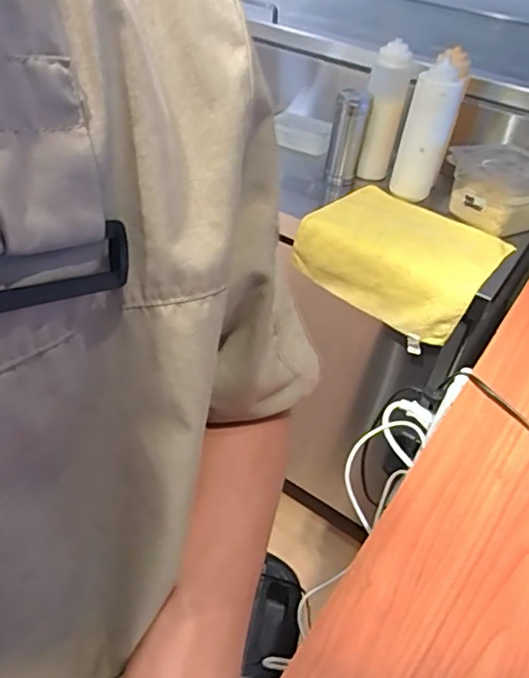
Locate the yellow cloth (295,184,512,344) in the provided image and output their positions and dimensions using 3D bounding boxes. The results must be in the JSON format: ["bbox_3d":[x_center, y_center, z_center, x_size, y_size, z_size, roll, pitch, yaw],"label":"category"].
[{"bbox_3d":[0.215,-0.128,0.898,0.292,0.111,0.206,32,45,26],"label":"yellow cloth"}]

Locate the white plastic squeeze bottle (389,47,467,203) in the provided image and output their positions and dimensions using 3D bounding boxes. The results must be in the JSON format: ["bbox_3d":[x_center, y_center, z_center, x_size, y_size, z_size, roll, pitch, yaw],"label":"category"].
[{"bbox_3d":[0.276,-0.356,0.924,0.079,0.216,0.087,15,40,9],"label":"white plastic squeeze bottle"}]

